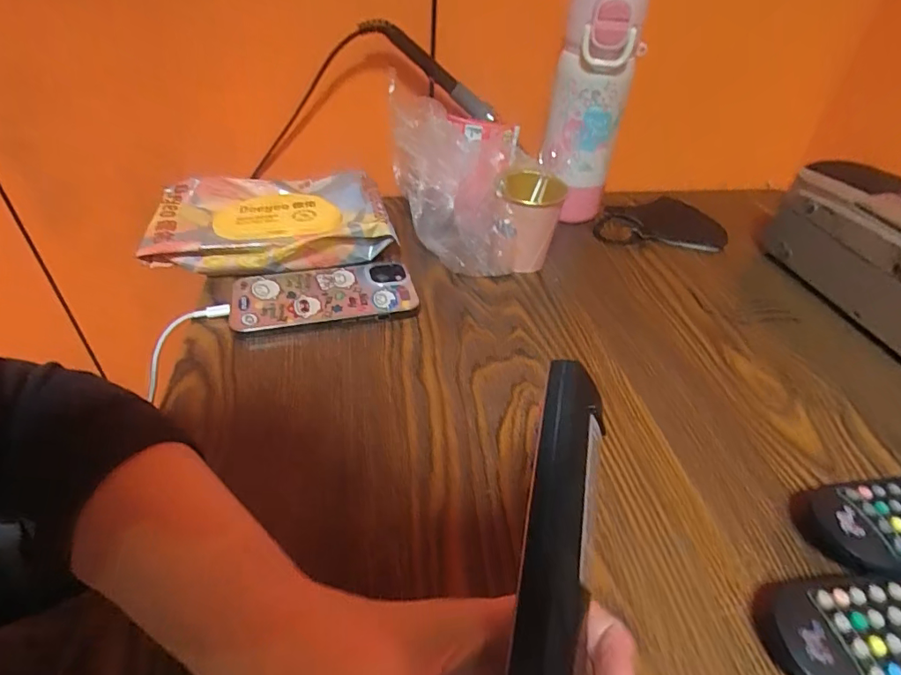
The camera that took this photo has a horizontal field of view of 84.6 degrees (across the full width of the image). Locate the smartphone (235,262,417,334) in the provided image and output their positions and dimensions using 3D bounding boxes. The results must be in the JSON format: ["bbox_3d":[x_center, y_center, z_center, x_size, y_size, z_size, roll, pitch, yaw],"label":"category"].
[{"bbox_3d":[-0.106,-0.033,0.418,0.146,0.016,0.076,-8,42,-12],"label":"smartphone"}]

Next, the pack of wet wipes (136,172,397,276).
[{"bbox_3d":[-0.171,-0.113,0.471,0.210,0.037,0.133,-11,43,-15],"label":"pack of wet wipes"}]

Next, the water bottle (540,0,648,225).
[{"bbox_3d":[0.127,-0.200,0.467,0.069,0.233,0.062,9,42,8],"label":"water bottle"}]

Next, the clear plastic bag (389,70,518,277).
[{"bbox_3d":[0.006,-0.141,0.465,0.114,0.134,0.135,-2,41,-5],"label":"clear plastic bag"}]

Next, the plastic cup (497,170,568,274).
[{"bbox_3d":[0.074,-0.107,0.461,0.056,0.083,0.068,8,41,6],"label":"plastic cup"}]

